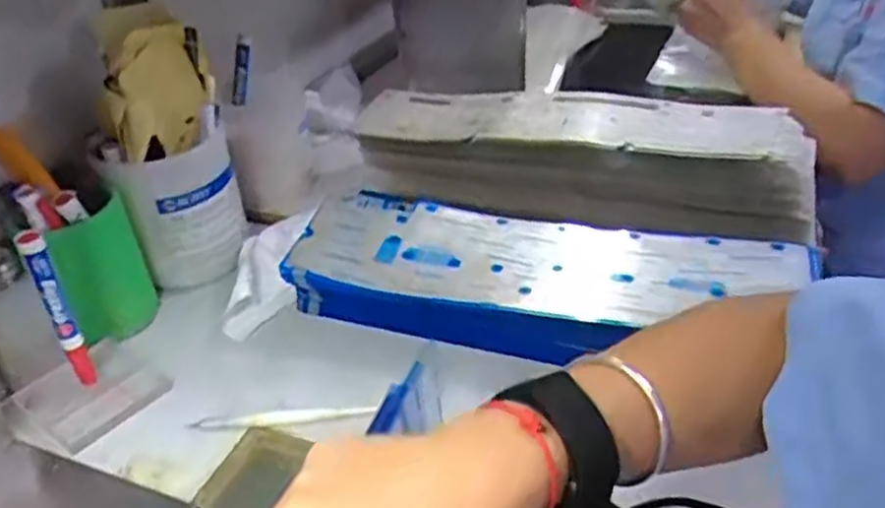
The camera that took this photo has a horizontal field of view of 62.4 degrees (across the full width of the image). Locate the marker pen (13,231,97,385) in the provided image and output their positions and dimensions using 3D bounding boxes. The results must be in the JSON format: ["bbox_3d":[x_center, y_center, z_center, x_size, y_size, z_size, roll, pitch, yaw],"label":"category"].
[{"bbox_3d":[-0.276,0.046,0.530,0.015,0.148,0.020,-24,38,-28],"label":"marker pen"}]

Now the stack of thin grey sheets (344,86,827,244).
[{"bbox_3d":[0.128,-0.097,0.726,0.449,0.097,0.139,11,35,22],"label":"stack of thin grey sheets"}]

